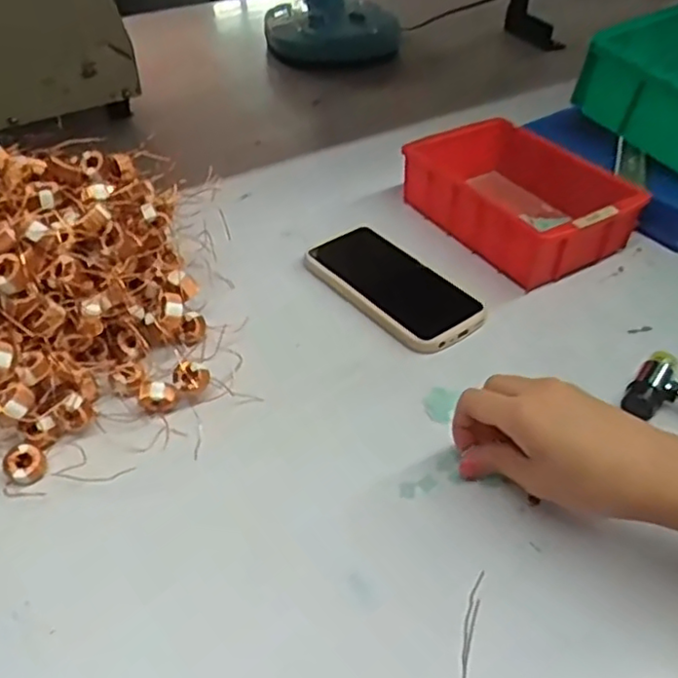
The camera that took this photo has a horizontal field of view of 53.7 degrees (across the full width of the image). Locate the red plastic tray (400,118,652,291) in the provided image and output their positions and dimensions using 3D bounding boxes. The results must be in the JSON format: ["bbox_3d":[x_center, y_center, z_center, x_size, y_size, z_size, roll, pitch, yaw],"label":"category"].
[{"bbox_3d":[0.170,-0.138,0.644,0.129,0.059,0.196,-23,47,-24],"label":"red plastic tray"}]

